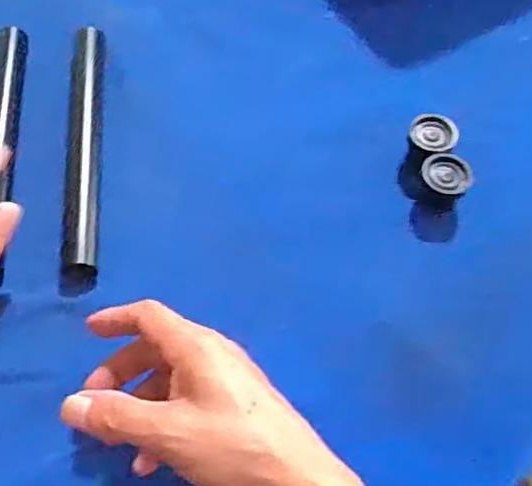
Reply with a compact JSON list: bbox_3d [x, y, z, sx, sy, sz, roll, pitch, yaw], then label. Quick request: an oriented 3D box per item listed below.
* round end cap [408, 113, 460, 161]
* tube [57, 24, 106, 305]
[{"bbox_3d":[0.127,-0.082,0.503,0.034,0.010,0.038,-9,62,-7],"label":"round end cap"},{"bbox_3d":[-0.139,-0.072,0.514,0.027,0.025,0.230,-3,62,-3],"label":"tube"}]

